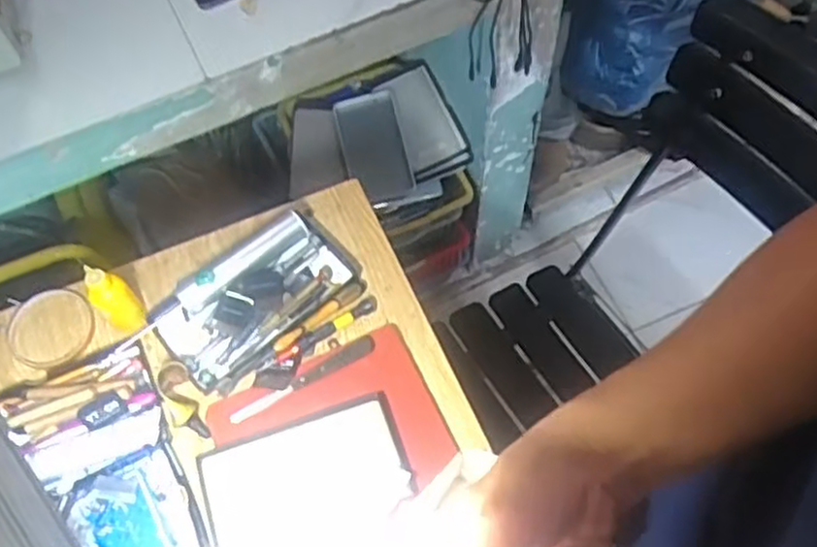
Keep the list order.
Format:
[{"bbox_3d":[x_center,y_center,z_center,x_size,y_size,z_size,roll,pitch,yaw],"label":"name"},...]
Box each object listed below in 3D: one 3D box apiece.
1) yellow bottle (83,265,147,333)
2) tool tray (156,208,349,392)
[{"bbox_3d":[-0.271,0.026,0.685,0.033,0.102,0.030,-1,62,1],"label":"yellow bottle"},{"bbox_3d":[-0.152,0.020,0.721,0.181,0.036,0.086,-38,68,-17],"label":"tool tray"}]

